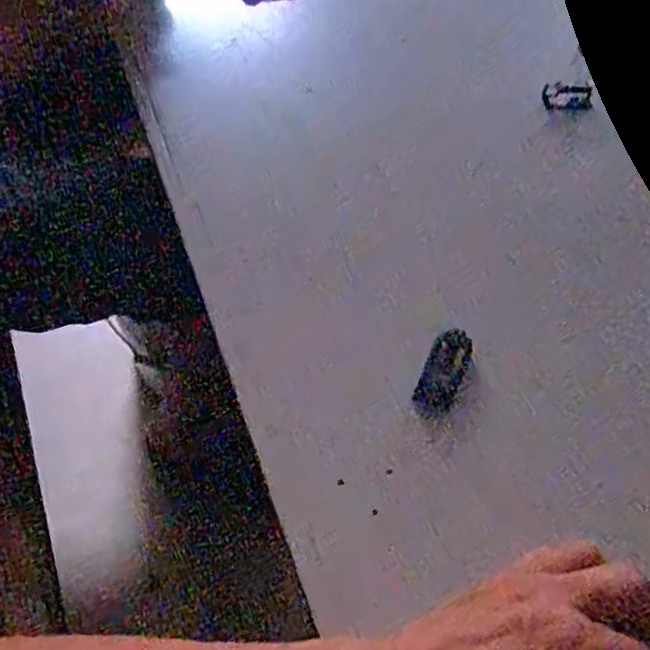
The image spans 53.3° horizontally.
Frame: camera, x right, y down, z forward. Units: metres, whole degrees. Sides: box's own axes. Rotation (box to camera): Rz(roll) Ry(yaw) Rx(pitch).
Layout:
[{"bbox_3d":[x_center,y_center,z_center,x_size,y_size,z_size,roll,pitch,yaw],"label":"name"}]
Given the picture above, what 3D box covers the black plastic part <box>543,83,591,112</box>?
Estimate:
[{"bbox_3d":[0.194,-0.182,0.519,0.041,0.007,0.027,1,58,0],"label":"black plastic part"}]

